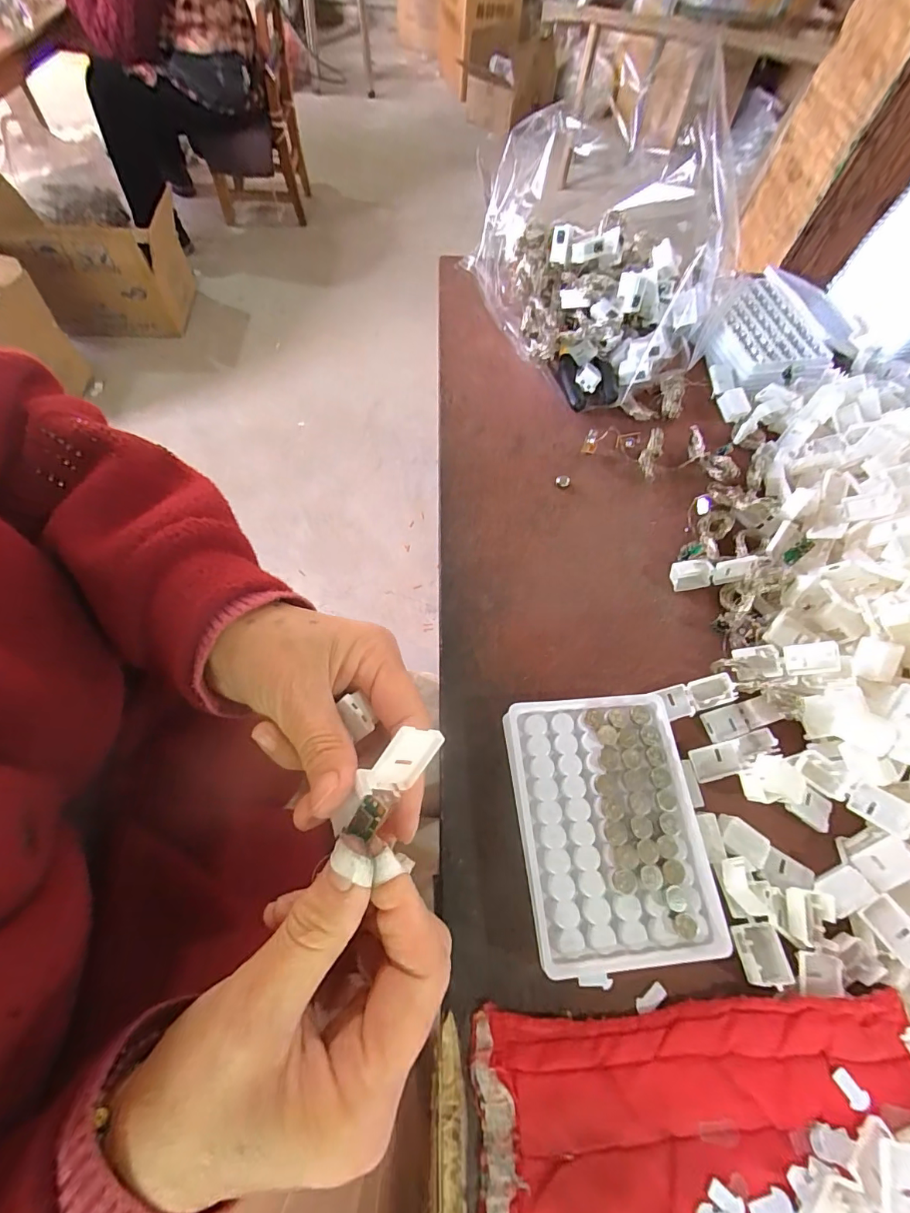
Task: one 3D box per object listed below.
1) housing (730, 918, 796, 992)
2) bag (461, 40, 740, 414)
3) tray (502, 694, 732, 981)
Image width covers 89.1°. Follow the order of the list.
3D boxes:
[{"bbox_3d":[0.159,0.179,0.240,0.024,0.011,0.027,-3,64,1],"label":"housing"},{"bbox_3d":[0.139,-0.303,0.396,0.212,0.145,0.196,39,67,16],"label":"bag"},{"bbox_3d":[0.084,0.118,0.256,0.096,0.022,0.130,-6,64,-1],"label":"tray"}]

